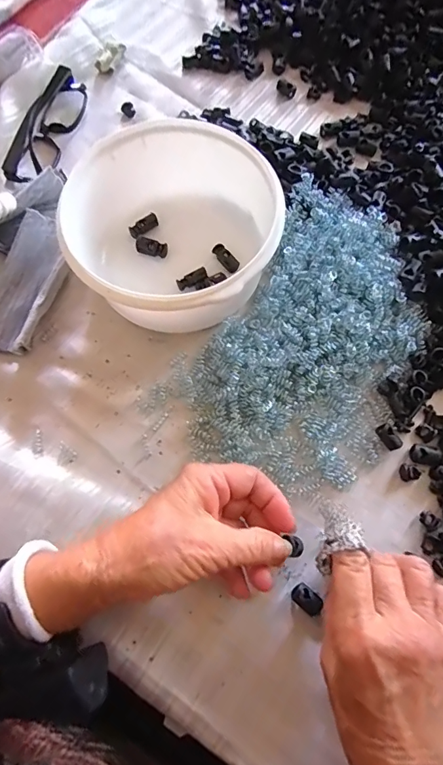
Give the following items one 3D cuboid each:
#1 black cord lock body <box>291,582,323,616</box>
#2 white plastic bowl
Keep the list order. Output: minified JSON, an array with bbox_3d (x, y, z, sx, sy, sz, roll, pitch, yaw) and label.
[{"bbox_3d":[0.058,0.146,0.286,0.019,0.009,0.013,40,76,14],"label":"black cord lock body"},{"bbox_3d":[-0.038,-0.114,0.338,0.158,0.079,0.143,12,71,6],"label":"white plastic bowl"}]

